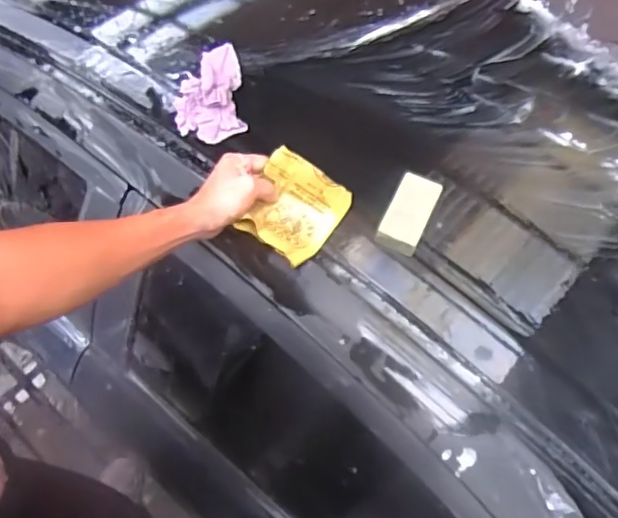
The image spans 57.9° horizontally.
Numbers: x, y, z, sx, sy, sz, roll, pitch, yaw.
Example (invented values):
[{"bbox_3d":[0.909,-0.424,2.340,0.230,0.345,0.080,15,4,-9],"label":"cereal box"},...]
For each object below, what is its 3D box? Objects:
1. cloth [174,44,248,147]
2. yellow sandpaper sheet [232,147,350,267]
[{"bbox_3d":[-0.143,-0.240,0.790,0.093,0.033,0.164,-6,61,-6],"label":"cloth"},{"bbox_3d":[-0.021,-0.061,0.679,0.104,0.057,0.109,30,63,14],"label":"yellow sandpaper sheet"}]

